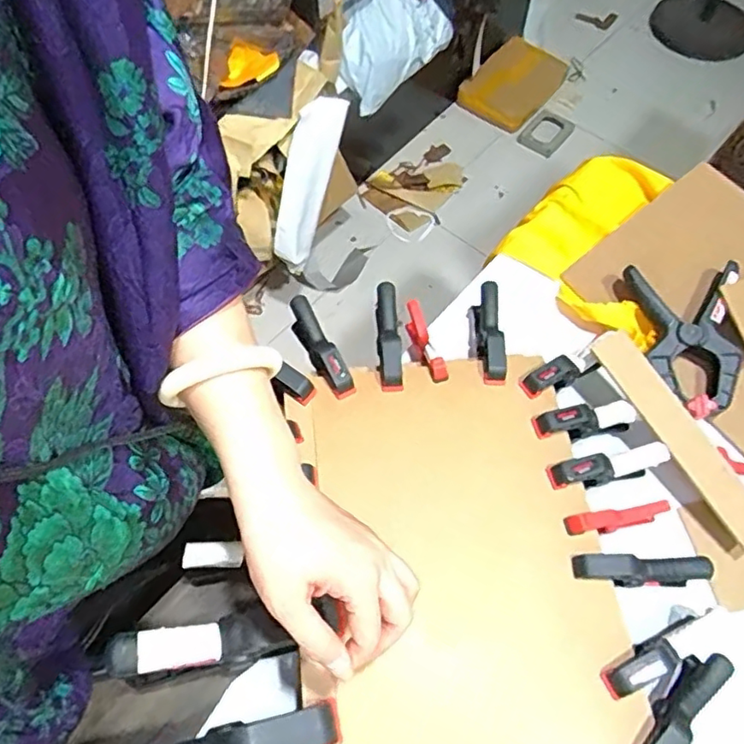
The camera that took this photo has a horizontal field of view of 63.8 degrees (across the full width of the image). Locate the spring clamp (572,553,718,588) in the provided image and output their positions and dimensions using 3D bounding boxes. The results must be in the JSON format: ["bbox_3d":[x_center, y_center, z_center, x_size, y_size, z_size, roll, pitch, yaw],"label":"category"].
[{"bbox_3d":[0.228,0.176,0.520,0.113,0.059,0.021,1,60,1],"label":"spring clamp"}]

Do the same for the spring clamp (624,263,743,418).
[{"bbox_3d":[0.332,-0.038,0.629,0.109,0.035,0.157,-3,76,14],"label":"spring clamp"}]

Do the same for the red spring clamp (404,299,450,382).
[{"bbox_3d":[0.052,-0.028,0.632,0.020,0.051,0.116,-12,41,-7],"label":"red spring clamp"}]

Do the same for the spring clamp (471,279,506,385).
[{"bbox_3d":[0.122,-0.034,0.626,0.024,0.052,0.114,1,60,1],"label":"spring clamp"}]

